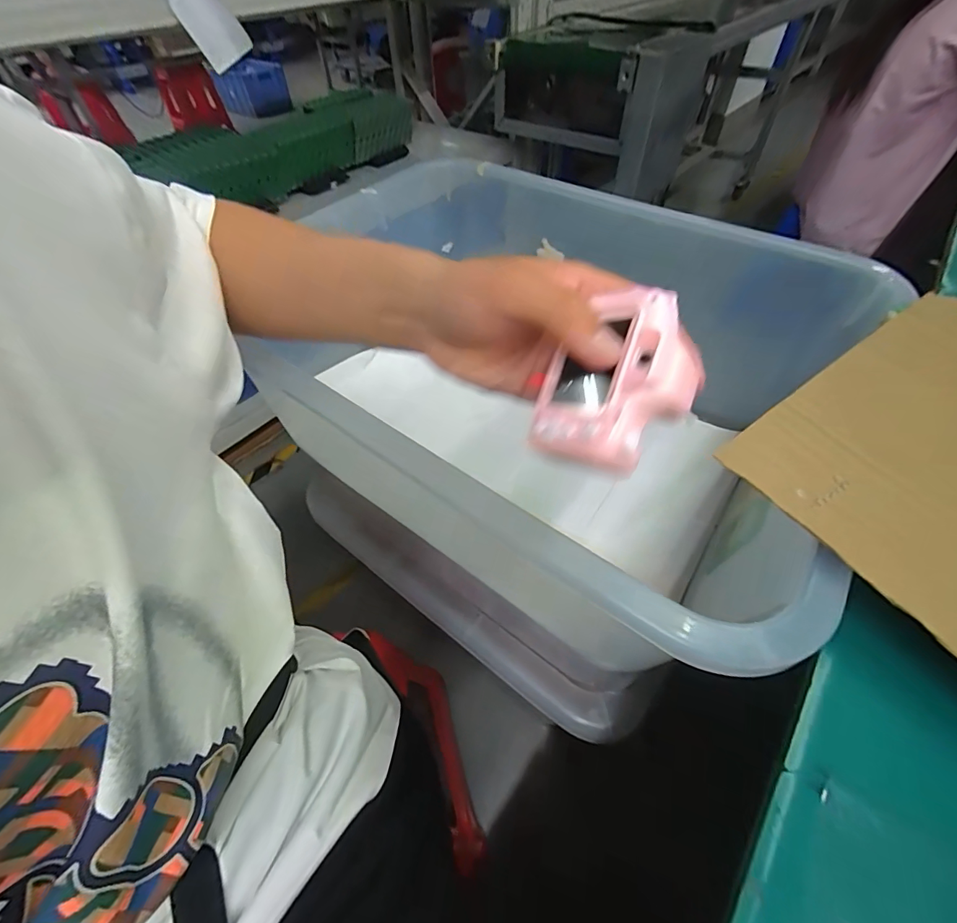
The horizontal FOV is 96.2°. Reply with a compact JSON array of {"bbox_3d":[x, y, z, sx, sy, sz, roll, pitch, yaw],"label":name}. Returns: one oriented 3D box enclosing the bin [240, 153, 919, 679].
[{"bbox_3d":[0.078,-0.085,0.525,0.558,0.271,0.489,31,59,23],"label":"bin"}]

